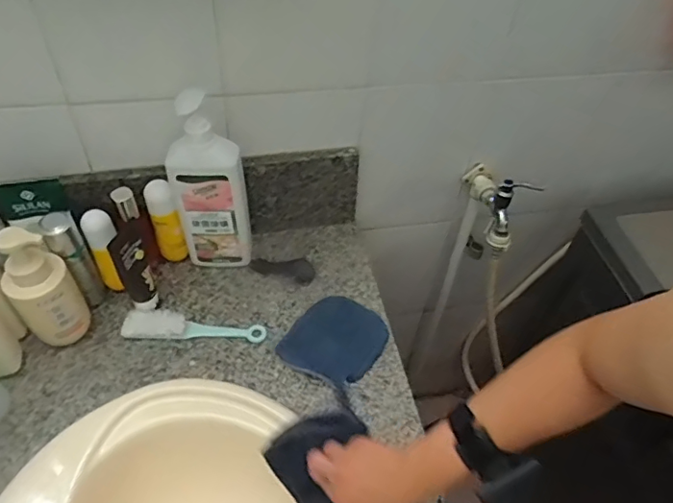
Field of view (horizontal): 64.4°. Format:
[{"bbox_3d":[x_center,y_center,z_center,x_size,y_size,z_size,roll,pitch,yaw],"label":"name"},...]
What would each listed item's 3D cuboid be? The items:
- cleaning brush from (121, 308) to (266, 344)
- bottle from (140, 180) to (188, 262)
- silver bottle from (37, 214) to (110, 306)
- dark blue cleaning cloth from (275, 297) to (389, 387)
[{"bbox_3d":[-0.206,0.109,0.782,0.200,0.026,0.044,3,50,-2],"label":"cleaning brush"},{"bbox_3d":[-0.257,-0.042,0.805,0.036,0.143,0.042,-24,56,-23],"label":"bottle"},{"bbox_3d":[-0.364,0.016,0.748,0.043,0.156,0.046,-30,58,-27],"label":"silver bottle"},{"bbox_3d":[0.001,0.127,0.784,0.125,0.011,0.142,32,54,21],"label":"dark blue cleaning cloth"}]

